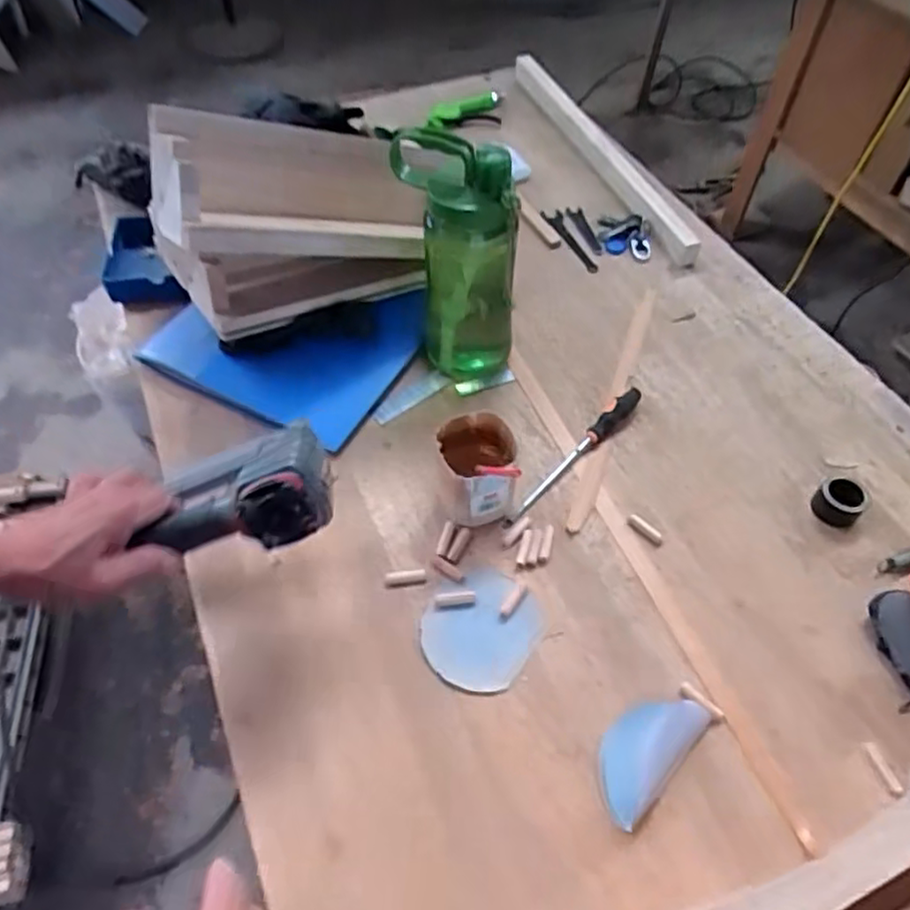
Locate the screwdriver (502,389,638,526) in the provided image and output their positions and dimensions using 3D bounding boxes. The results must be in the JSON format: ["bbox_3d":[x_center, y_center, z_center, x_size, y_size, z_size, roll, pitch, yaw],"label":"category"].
[{"bbox_3d":[0.133,-0.002,0.753,0.031,0.023,0.232,36,61,23],"label":"screwdriver"}]

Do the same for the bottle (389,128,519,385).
[{"bbox_3d":[0.003,-0.220,0.758,0.122,0.285,0.106,-2,54,-2],"label":"bottle"}]

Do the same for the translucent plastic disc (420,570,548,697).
[{"bbox_3d":[0.024,0.164,0.646,0.101,0.006,0.112,31,60,20],"label":"translucent plastic disc"}]

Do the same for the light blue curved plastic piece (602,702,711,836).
[{"bbox_3d":[0.162,0.241,0.572,0.059,0.039,0.124,38,62,24],"label":"light blue curved plastic piece"}]

